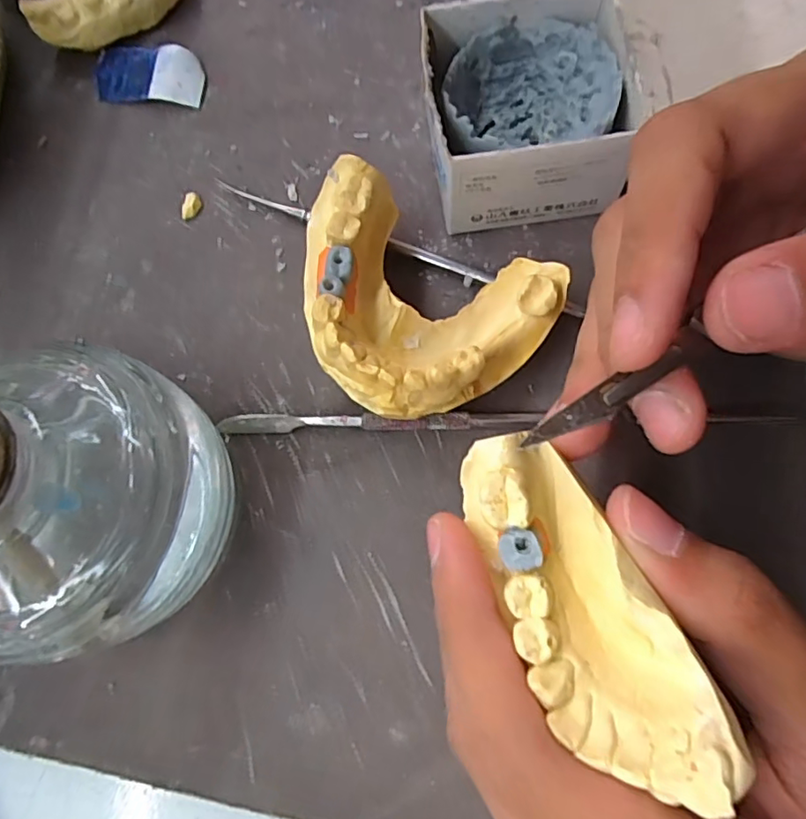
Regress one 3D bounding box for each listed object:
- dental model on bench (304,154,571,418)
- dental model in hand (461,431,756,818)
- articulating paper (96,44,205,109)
[{"bbox_3d":[0.001,-0.026,0.157,0.071,0.038,0.060,26,78,12],"label":"dental model on bench"},{"bbox_3d":[0.030,0.033,0.099,0.026,0.019,0.061,-25,62,-5],"label":"dental model in hand"},{"bbox_3d":[-0.092,-0.120,0.204,0.041,0.006,0.020,8,75,7],"label":"articulating paper"}]

